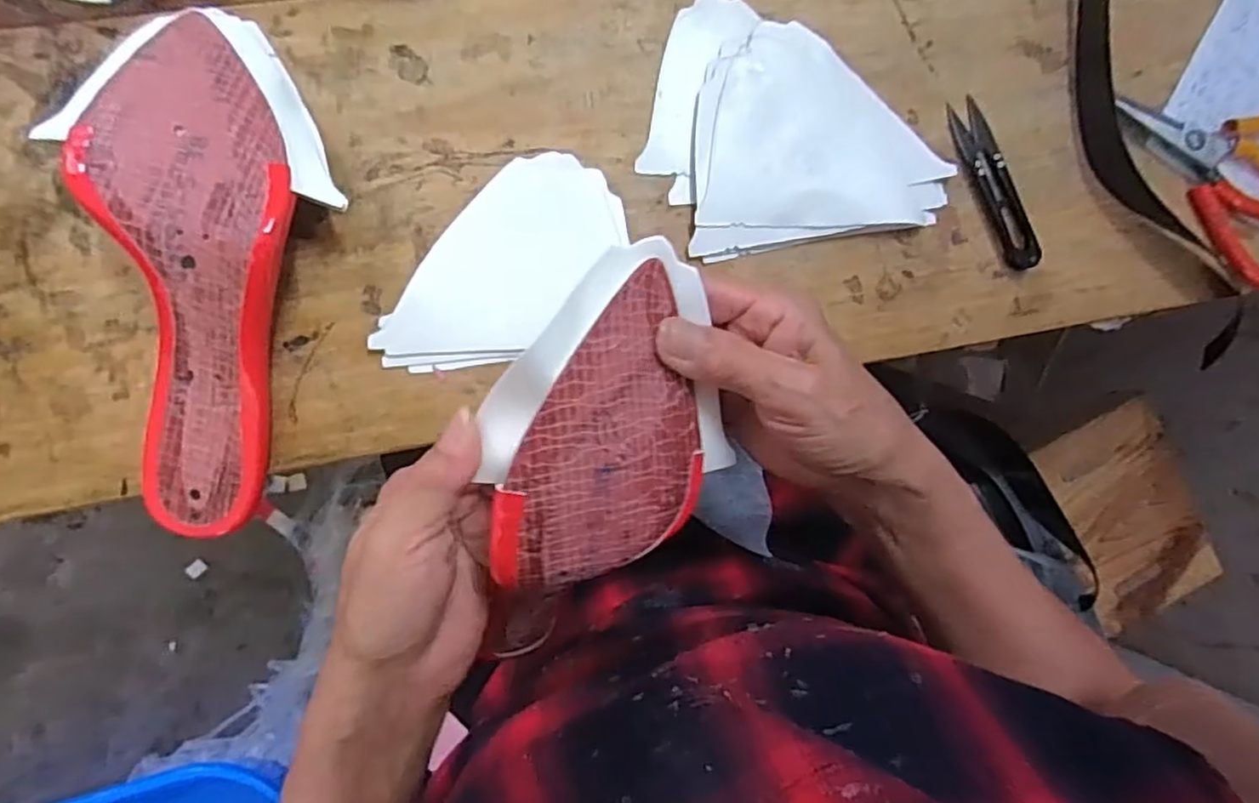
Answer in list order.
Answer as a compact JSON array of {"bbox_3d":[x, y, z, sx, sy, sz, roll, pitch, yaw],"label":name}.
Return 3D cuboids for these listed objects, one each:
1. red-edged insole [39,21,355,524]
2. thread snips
[{"bbox_3d":[-0.192,-0.065,0.315,0.109,0.061,0.252,-8,91,-7],"label":"red-edged insole"},{"bbox_3d":[0.217,-0.128,0.396,0.025,0.008,0.103,-27,93,-7],"label":"thread snips"}]

